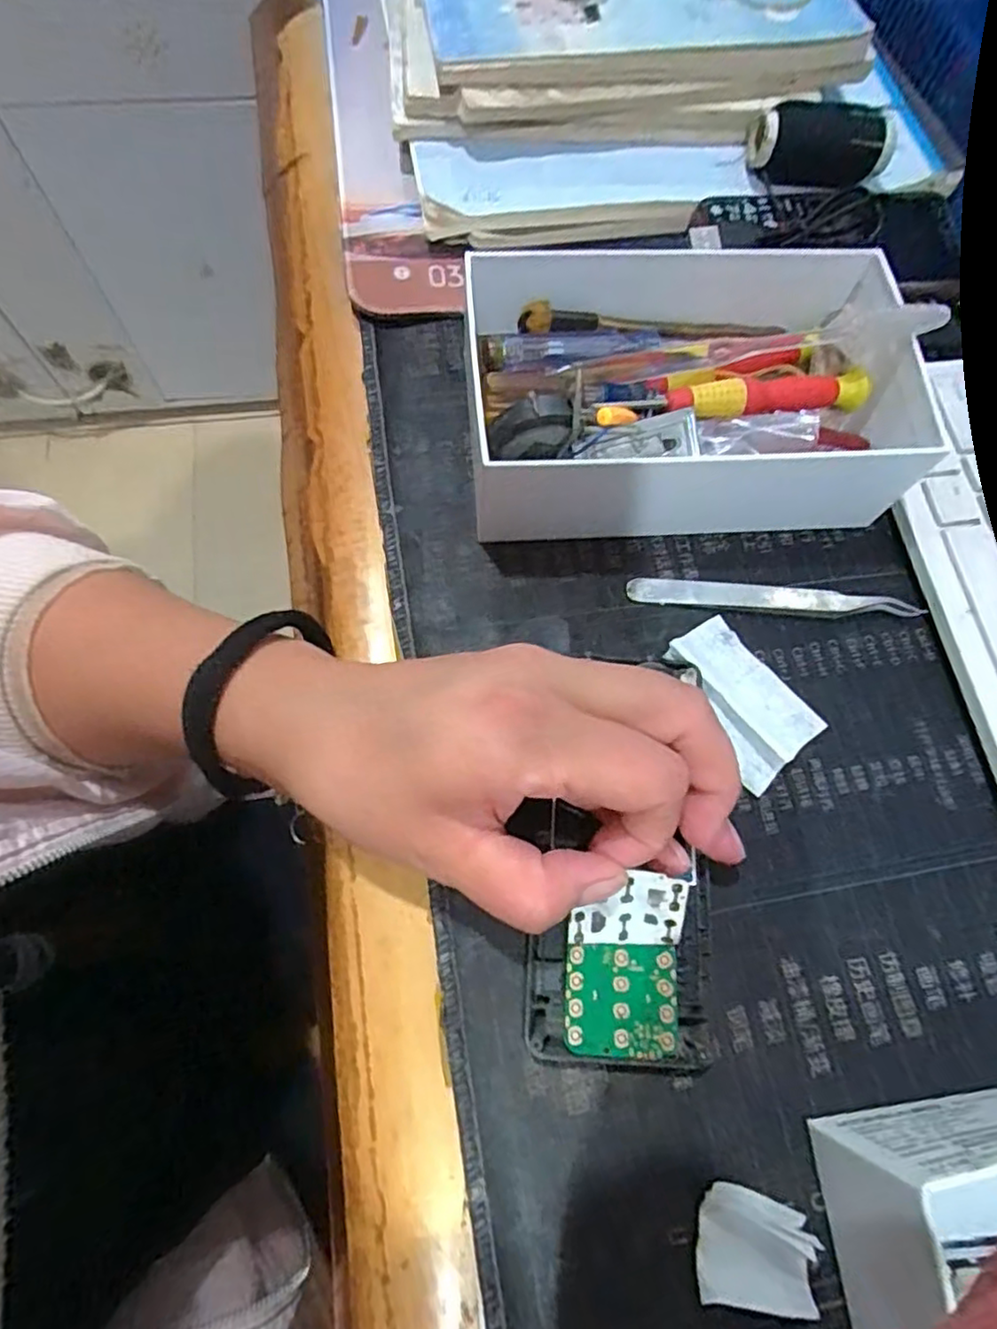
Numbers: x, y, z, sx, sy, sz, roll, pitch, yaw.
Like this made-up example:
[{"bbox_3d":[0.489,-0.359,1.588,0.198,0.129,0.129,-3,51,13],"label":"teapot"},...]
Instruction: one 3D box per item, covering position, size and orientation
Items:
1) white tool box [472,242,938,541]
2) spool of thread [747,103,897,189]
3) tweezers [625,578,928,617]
[{"bbox_3d":[0.076,-0.109,0.267,0.177,0.051,0.106,-6,73,-4],"label":"white tool box"},{"bbox_3d":[0.147,-0.236,0.304,0.062,0.023,0.024,13,72,2],"label":"spool of thread"},{"bbox_3d":[0.109,-0.026,0.266,0.113,0.008,0.011,5,72,0],"label":"tweezers"}]

